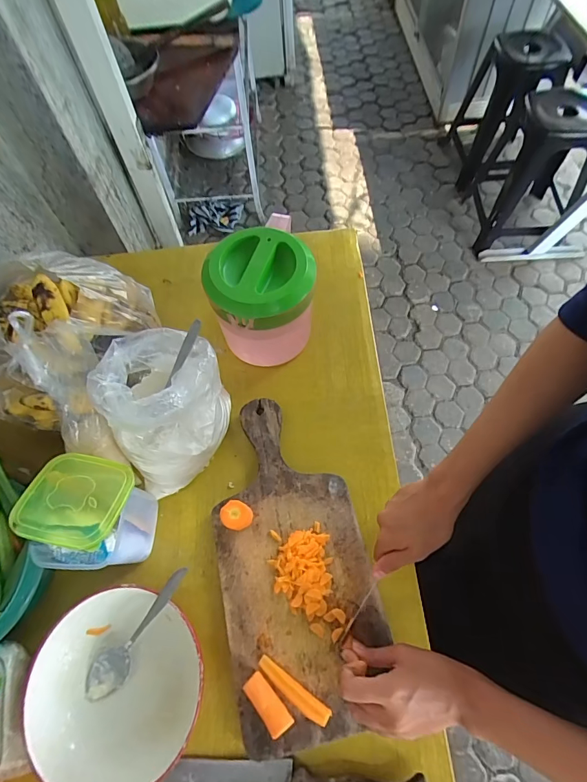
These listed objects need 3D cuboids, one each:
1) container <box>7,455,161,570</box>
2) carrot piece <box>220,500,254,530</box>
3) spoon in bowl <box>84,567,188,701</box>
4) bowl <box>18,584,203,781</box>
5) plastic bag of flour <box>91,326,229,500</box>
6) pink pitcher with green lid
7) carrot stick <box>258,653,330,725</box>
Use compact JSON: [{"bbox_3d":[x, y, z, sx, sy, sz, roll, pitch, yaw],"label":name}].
[{"bbox_3d":[-0.214,0.138,0.448,0.093,0.137,0.108,5,65,4],"label":"container"},{"bbox_3d":[-0.063,0.144,0.460,0.030,0.052,0.029,-1,64,2],"label":"carrot piece"},{"bbox_3d":[-0.165,0.252,0.424,0.037,0.019,0.166,36,96,18],"label":"spoon in bowl"},{"bbox_3d":[-0.178,0.301,0.413,0.167,0.053,0.177,-1,64,2],"label":"bowl"},{"bbox_3d":[-0.138,0.024,0.475,0.116,0.176,0.137,-13,65,-4],"label":"plastic bag of flour"},{"bbox_3d":[-0.038,-0.136,0.553,0.115,0.151,0.161,-4,64,0],"label":"pink pitcher with green lid"},{"bbox_3d":[0.000,0.300,0.406,0.083,0.010,0.018,33,70,16],"label":"carrot stick"}]

